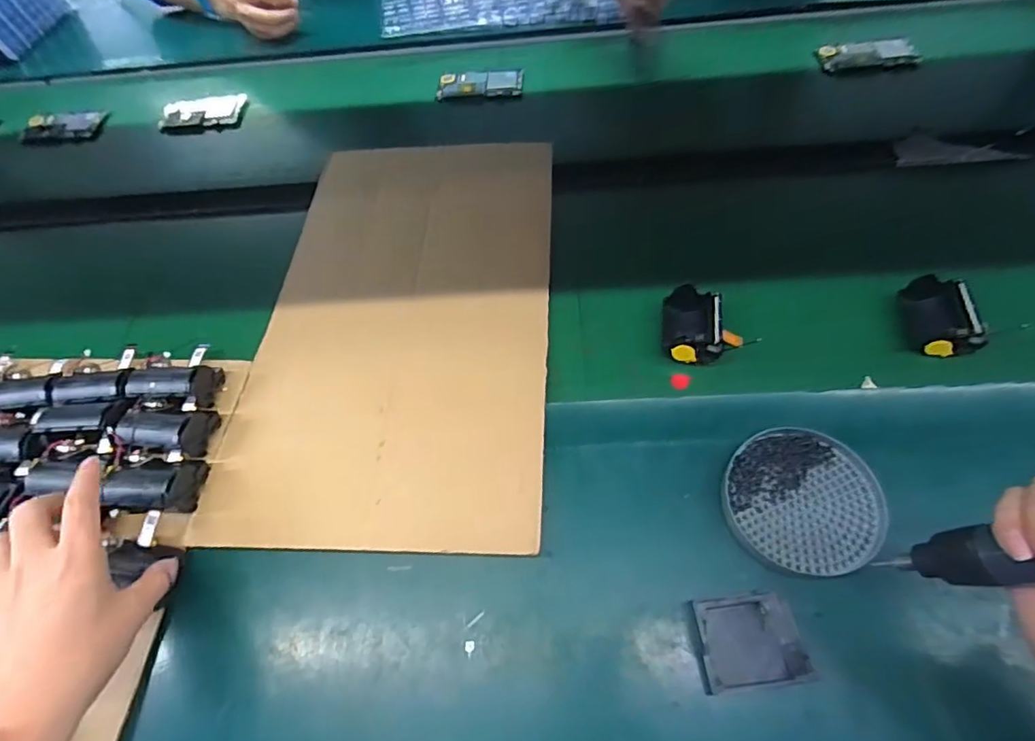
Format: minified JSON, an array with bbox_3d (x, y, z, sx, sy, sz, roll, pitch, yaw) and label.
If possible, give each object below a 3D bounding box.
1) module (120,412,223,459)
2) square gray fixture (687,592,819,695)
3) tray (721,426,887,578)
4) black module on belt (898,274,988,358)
[{"bbox_3d":[-0.317,0.054,0.492,0.068,0.042,0.045,2,64,7],"label":"module"},{"bbox_3d":[0.162,0.189,0.377,0.072,0.017,0.058,-8,58,0],"label":"square gray fixture"},{"bbox_3d":[0.220,0.100,0.423,0.113,0.025,0.111,0,58,5],"label":"tray"},{"bbox_3d":[0.390,-0.051,0.501,0.051,0.044,0.079,7,65,10],"label":"black module on belt"}]

